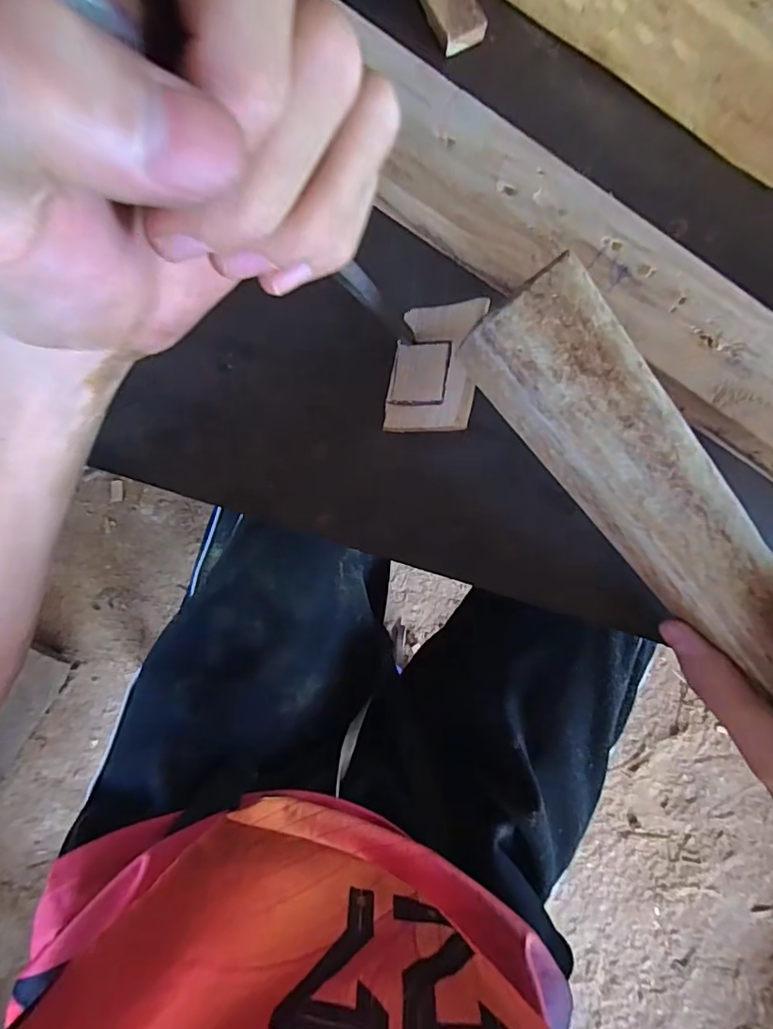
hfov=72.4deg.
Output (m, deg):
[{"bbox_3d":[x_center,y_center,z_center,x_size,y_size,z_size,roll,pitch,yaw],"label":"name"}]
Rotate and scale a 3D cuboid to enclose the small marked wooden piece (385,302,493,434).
[{"bbox_3d":[0.022,-0.070,0.247,0.042,0.004,0.062,7,84,28],"label":"small marked wooden piece"}]

